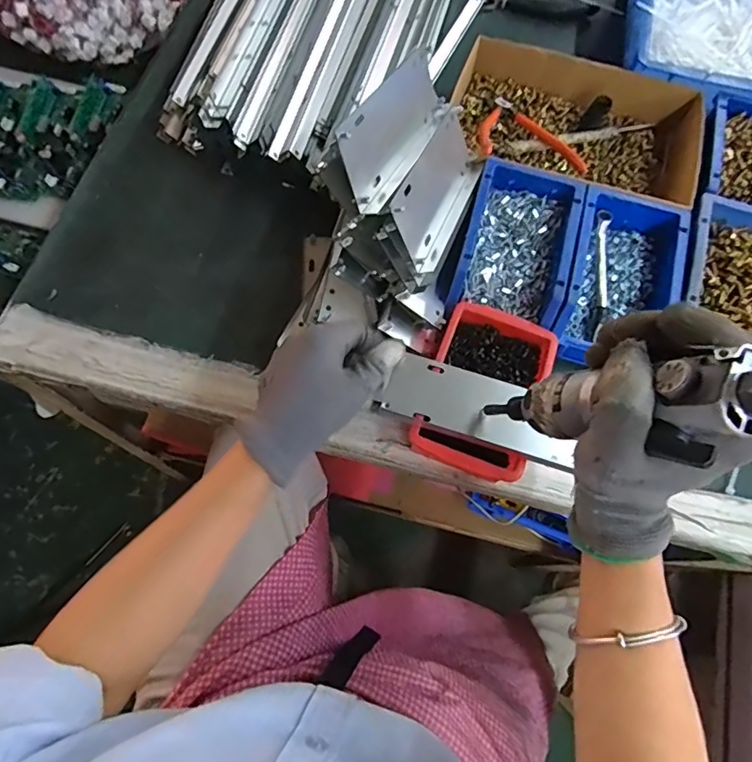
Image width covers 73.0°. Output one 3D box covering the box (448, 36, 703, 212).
[{"bbox_3d":[0.219,-0.274,0.568,0.280,0.062,0.179,15,72,4],"label":"box"}]

